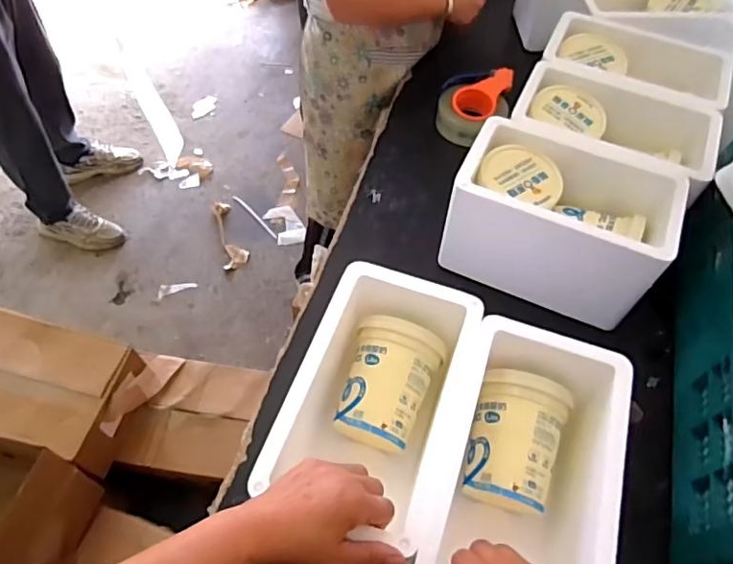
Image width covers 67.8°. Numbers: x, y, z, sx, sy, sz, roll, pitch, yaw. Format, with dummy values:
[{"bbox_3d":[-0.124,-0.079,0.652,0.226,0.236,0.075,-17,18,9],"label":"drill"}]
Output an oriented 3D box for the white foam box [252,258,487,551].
[{"bbox_3d":[0.008,0.147,0.631,0.169,0.170,0.275,18,58,9],"label":"white foam box"}]

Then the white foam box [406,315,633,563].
[{"bbox_3d":[0.157,0.216,0.598,0.162,0.195,0.280,17,57,9],"label":"white foam box"}]

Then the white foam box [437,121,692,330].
[{"bbox_3d":[0.276,-0.092,0.807,0.285,0.171,0.181,22,58,12],"label":"white foam box"}]

